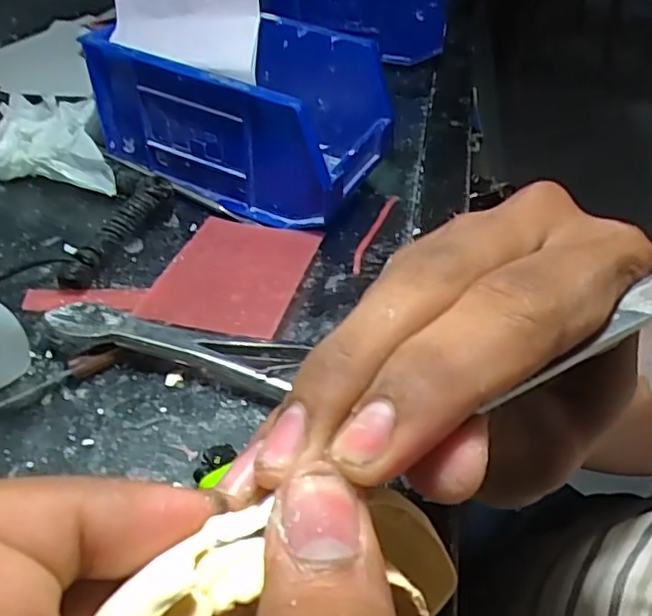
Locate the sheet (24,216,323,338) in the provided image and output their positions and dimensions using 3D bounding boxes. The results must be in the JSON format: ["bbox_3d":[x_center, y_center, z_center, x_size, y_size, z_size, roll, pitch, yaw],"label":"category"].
[{"bbox_3d":[-0.079,-0.023,0.351,0.133,0.006,0.099,8,40,12],"label":"sheet"}]

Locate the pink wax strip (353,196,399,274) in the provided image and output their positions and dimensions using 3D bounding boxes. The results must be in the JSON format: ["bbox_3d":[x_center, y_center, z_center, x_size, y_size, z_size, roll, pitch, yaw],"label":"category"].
[{"bbox_3d":[0.031,-0.048,0.387,0.007,0.005,0.079,18,47,13],"label":"pink wax strip"}]

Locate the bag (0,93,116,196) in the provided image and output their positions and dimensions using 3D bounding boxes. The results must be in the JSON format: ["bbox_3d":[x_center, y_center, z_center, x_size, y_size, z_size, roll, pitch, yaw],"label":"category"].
[{"bbox_3d":[-0.183,-0.102,0.403,0.072,0.039,0.084,-17,50,-20],"label":"bag"}]

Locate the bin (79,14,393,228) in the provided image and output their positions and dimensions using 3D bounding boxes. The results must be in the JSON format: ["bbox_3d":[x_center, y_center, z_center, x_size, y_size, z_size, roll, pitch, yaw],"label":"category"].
[{"bbox_3d":[-0.051,-0.128,0.404,0.166,0.089,0.101,22,48,16],"label":"bin"}]

